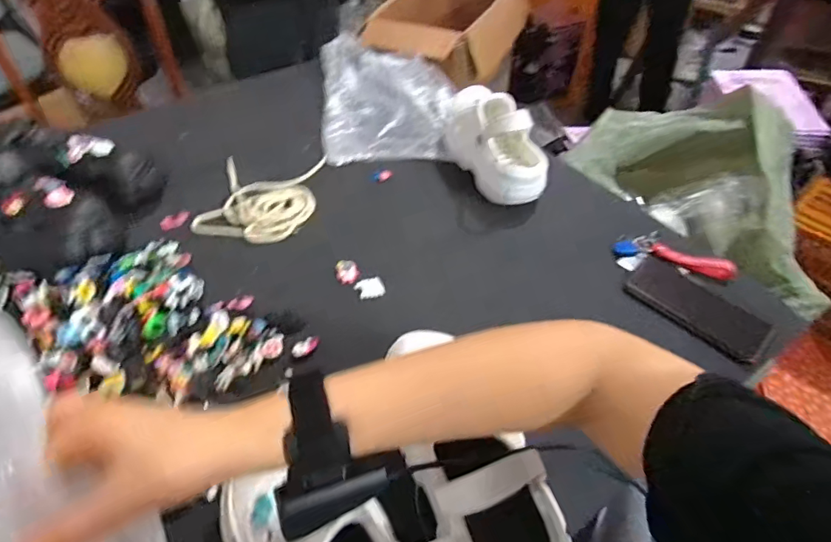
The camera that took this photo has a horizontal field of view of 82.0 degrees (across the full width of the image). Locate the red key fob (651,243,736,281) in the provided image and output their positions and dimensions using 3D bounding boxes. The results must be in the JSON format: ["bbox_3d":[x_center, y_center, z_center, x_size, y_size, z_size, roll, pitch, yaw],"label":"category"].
[{"bbox_3d":[0.367,-0.013,0.634,0.101,0.018,0.029,15,49,14],"label":"red key fob"}]

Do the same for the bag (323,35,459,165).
[{"bbox_3d":[-0.054,-0.335,0.900,0.241,0.073,0.360,-5,47,-5],"label":"bag"}]

